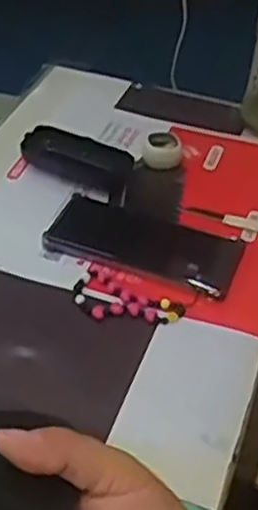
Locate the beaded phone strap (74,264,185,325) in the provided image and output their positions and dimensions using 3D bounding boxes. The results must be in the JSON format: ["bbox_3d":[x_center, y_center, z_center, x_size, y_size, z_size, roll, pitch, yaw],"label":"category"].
[{"bbox_3d":[-0.004,0.037,0.613,0.086,0.008,0.055,26,44,23],"label":"beaded phone strap"}]

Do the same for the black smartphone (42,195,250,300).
[{"bbox_3d":[0.015,-0.010,0.668,0.162,0.014,0.075,17,43,11],"label":"black smartphone"}]

